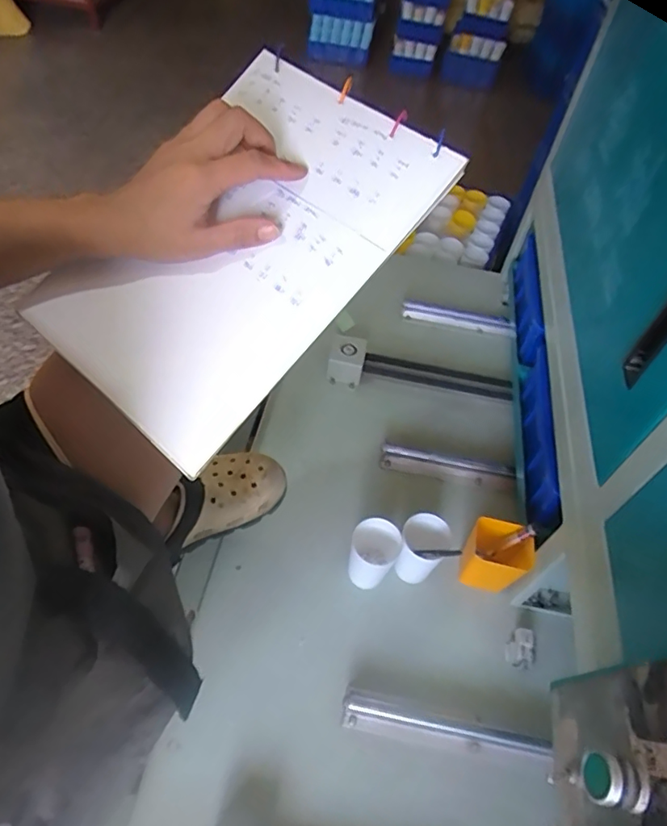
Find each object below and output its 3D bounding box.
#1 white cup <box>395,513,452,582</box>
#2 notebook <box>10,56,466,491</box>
[{"bbox_3d":[0.119,0.192,0.721,0.062,0.113,0.062,3,52,-4],"label":"white cup"},{"bbox_3d":[-0.068,-0.121,0.383,0.197,0.013,0.283,39,84,17],"label":"notebook"}]

